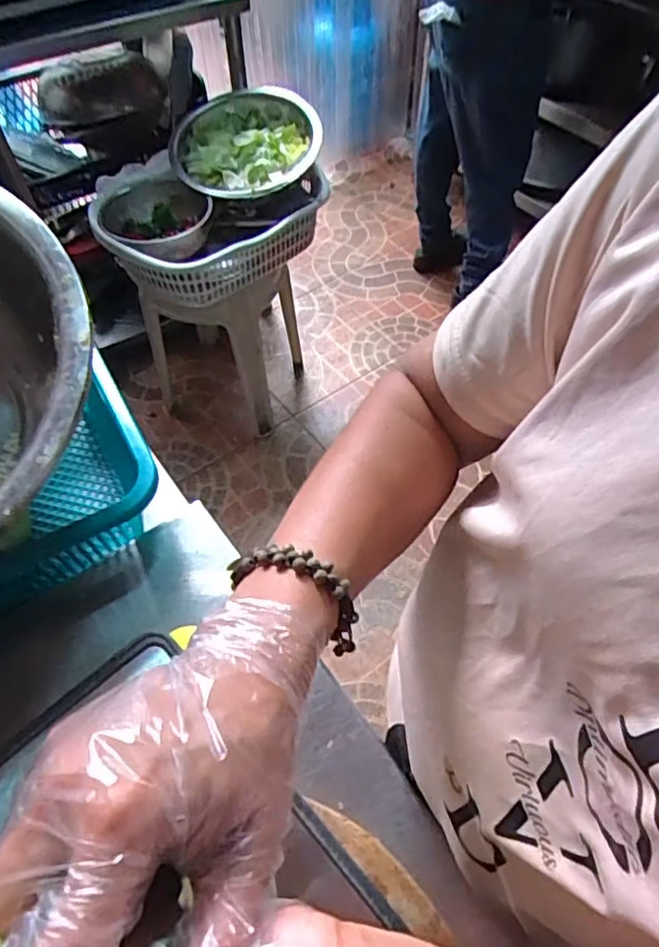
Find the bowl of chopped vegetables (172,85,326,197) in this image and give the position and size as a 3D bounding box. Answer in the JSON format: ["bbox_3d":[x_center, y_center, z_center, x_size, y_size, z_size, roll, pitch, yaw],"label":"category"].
[{"bbox_3d":[-0.168,-0.669,1.223,0.301,0.110,0.256,-17,57,-12],"label":"bowl of chopped vegetables"}]

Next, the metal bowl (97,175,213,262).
[{"bbox_3d":[-0.328,-0.481,1.168,0.196,0.074,0.196,0,55,0],"label":"metal bowl"}]

